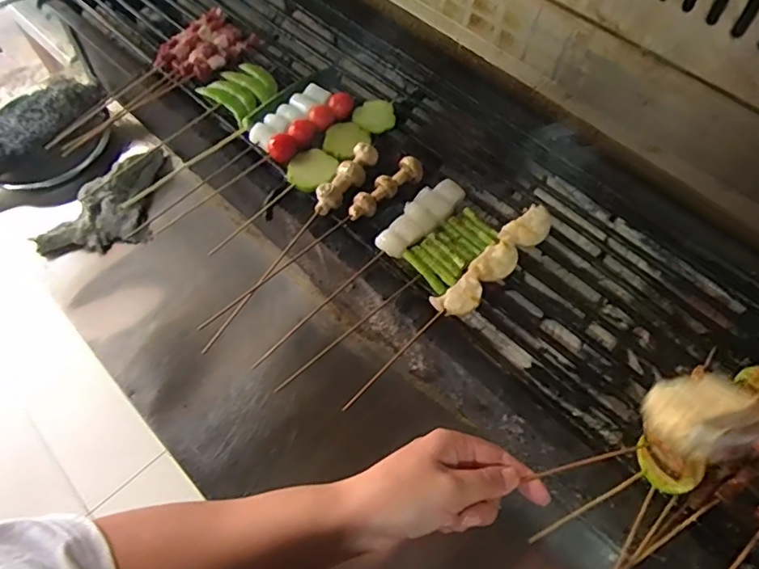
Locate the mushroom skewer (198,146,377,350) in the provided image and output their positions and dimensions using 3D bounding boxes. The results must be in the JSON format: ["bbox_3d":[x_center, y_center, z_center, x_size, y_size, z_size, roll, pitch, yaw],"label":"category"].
[{"bbox_3d":[-0.081,-0.037,0.506,0.022,0.022,0.234,37,84,19],"label":"mushroom skewer"}]

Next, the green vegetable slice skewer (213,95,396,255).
[{"bbox_3d":[-0.066,-0.108,0.530,0.042,0.017,0.222,39,70,20],"label":"green vegetable slice skewer"}]

